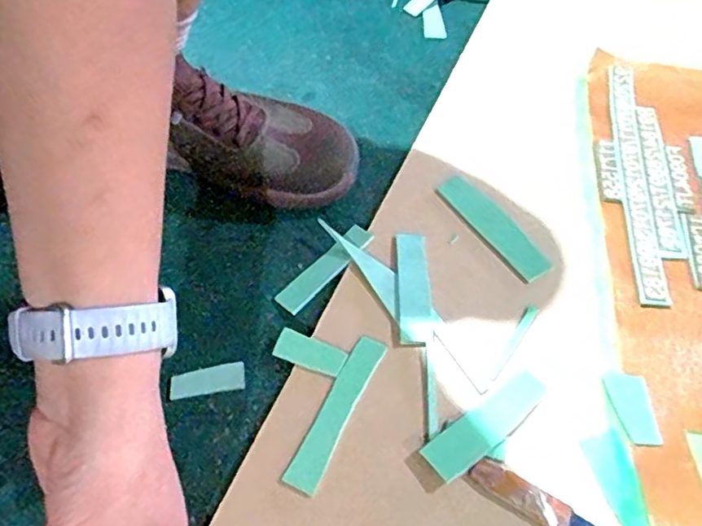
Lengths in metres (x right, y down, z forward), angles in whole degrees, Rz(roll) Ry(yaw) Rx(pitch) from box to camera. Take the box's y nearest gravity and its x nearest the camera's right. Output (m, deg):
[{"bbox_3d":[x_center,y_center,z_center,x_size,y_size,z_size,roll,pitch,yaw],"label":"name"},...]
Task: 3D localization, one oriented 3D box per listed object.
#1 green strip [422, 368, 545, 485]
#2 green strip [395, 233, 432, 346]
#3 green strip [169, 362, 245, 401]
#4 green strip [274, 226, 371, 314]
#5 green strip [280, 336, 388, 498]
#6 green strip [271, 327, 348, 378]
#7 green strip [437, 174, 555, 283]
[{"bbox_3d":[0.087,0.100,0.366,0.093,0.006,0.026,-33,61,-19],"label":"green strip"},{"bbox_3d":[0.045,0.017,0.423,0.024,0.005,0.091,-1,55,1],"label":"green strip"},{"bbox_3d":[-0.097,0.080,0.390,0.049,0.006,0.016,-11,56,-6],"label":"green strip"},{"bbox_3d":[-0.019,0.004,0.435,0.021,0.006,0.086,40,74,19],"label":"green strip"},{"bbox_3d":[-0.009,0.095,0.372,0.021,0.005,0.105,22,59,16],"label":"green strip"},{"bbox_3d":[-0.028,0.061,0.394,0.047,0.007,0.020,18,58,14],"label":"green strip"},{"bbox_3d":[0.112,-0.030,0.457,0.028,0.005,0.110,-29,60,-17],"label":"green strip"}]

